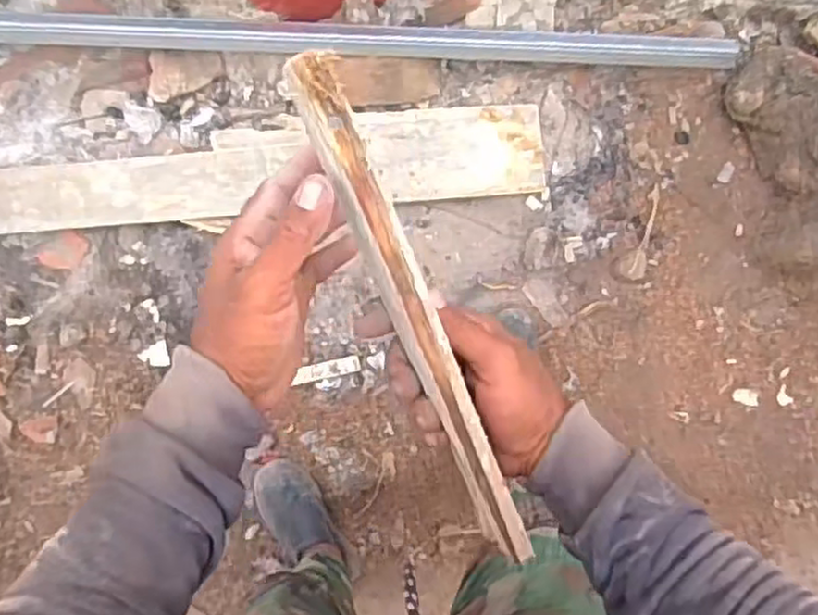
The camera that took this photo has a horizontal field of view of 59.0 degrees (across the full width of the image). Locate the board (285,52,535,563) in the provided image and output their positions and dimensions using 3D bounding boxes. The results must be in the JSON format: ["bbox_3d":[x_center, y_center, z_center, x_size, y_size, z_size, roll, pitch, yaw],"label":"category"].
[{"bbox_3d":[0.007,0.016,0.423,0.025,0.014,0.326,-25,107,-5],"label":"board"}]

